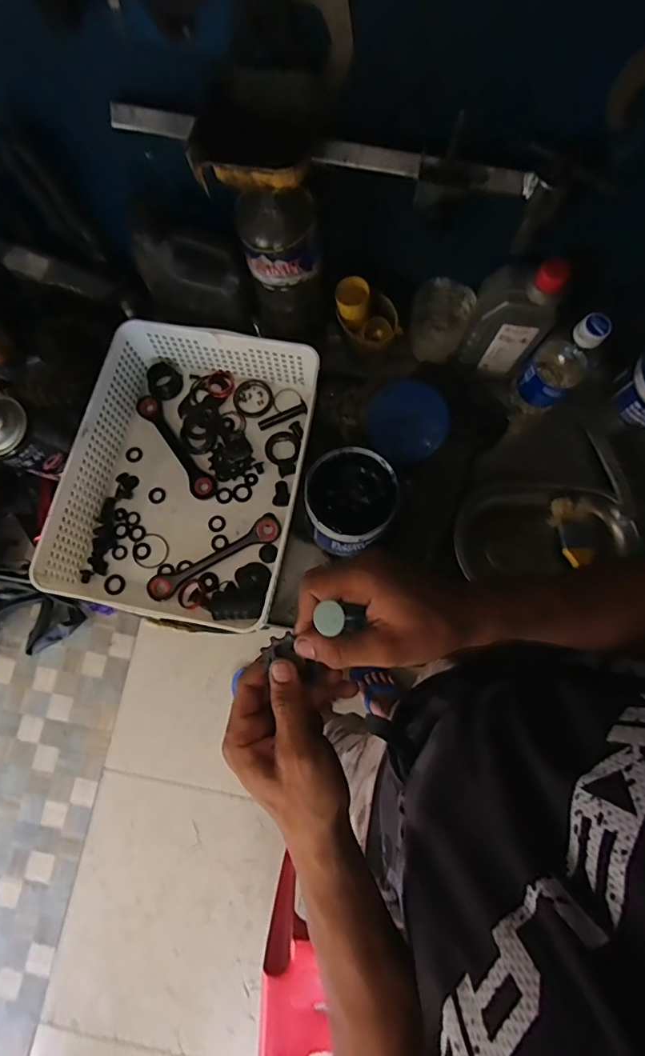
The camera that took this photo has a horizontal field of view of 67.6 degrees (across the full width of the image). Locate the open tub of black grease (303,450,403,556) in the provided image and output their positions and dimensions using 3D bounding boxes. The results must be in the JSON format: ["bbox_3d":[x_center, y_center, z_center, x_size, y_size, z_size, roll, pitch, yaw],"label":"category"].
[{"bbox_3d":[0.028,-0.029,0.552,0.093,0.087,0.102,0,76,-2],"label":"open tub of black grease"}]

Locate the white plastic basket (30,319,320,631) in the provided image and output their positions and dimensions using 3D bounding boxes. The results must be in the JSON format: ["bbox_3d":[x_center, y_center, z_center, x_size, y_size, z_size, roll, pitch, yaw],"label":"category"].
[{"bbox_3d":[-0.148,-0.063,0.559,0.247,0.086,0.325,10,76,1],"label":"white plastic basket"}]

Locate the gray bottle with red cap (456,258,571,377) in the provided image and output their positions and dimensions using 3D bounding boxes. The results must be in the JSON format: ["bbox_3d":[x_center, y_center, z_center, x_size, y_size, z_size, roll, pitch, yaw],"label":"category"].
[{"bbox_3d":[0.208,-0.228,0.546,0.082,0.162,0.044,26,77,5],"label":"gray bottle with red cap"}]

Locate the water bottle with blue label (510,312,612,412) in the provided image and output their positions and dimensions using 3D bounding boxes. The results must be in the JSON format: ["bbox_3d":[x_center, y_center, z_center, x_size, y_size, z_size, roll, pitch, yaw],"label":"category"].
[{"bbox_3d":[0.275,-0.192,0.554,0.058,0.148,0.057,0,78,1],"label":"water bottle with blue label"}]

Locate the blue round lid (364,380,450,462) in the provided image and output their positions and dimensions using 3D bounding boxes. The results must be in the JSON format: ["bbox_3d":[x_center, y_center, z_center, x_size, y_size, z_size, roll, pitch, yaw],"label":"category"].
[{"bbox_3d":[0.108,-0.137,0.618,0.099,0.009,0.100,0,89,9],"label":"blue round lid"}]

